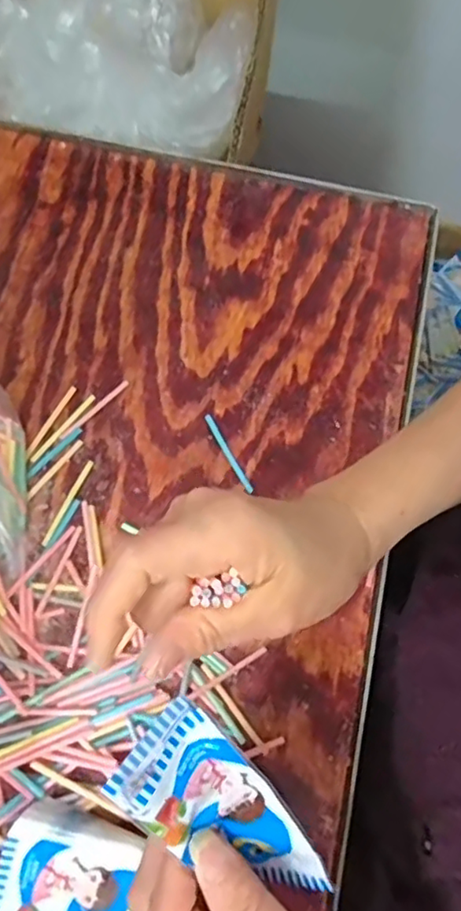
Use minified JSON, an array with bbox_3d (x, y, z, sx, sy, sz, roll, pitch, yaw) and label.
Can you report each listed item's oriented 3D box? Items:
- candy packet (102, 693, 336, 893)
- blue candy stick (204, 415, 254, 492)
[{"bbox_3d":[0.000,0.140,0.245,0.104,0.018,0.041,46,73,-20],"label":"candy packet"},{"bbox_3d":[-0.001,-0.003,0.417,0.005,0.004,0.061,-27,73,-10],"label":"blue candy stick"}]

